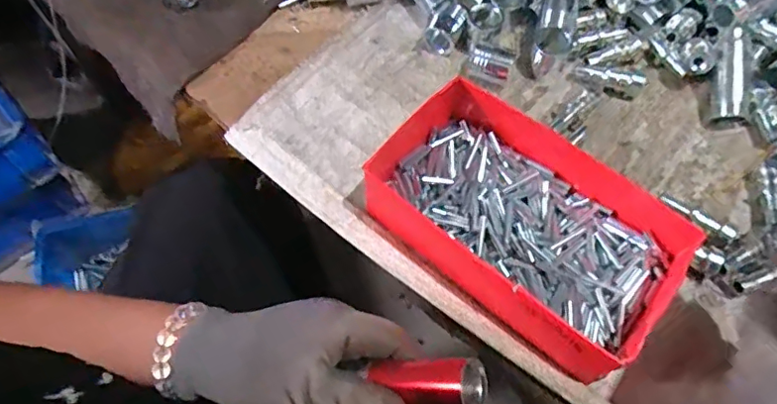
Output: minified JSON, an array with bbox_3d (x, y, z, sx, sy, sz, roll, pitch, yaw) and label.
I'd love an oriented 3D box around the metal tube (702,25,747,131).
[{"bbox_3d":[0.261,-0.093,0.422,0.025,0.026,0.073,9,96,6],"label":"metal tube"}]

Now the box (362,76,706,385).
[{"bbox_3d":[0.090,0.010,0.363,0.199,0.044,0.133,37,71,17],"label":"box"}]

